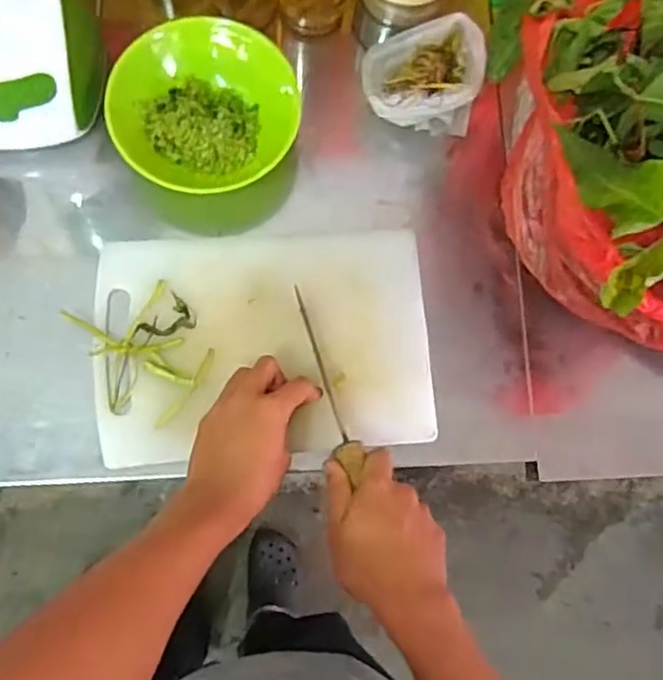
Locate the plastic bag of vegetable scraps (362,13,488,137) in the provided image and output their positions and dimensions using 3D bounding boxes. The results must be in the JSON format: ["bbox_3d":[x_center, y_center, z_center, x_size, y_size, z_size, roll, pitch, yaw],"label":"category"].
[{"bbox_3d":[0.087,-0.256,0.642,0.107,0.068,0.088,-8,79,-7],"label":"plastic bag of vegetable scraps"}]

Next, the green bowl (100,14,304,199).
[{"bbox_3d":[-0.118,-0.214,0.613,0.168,0.076,0.131,-4,82,-5],"label":"green bowl"}]

